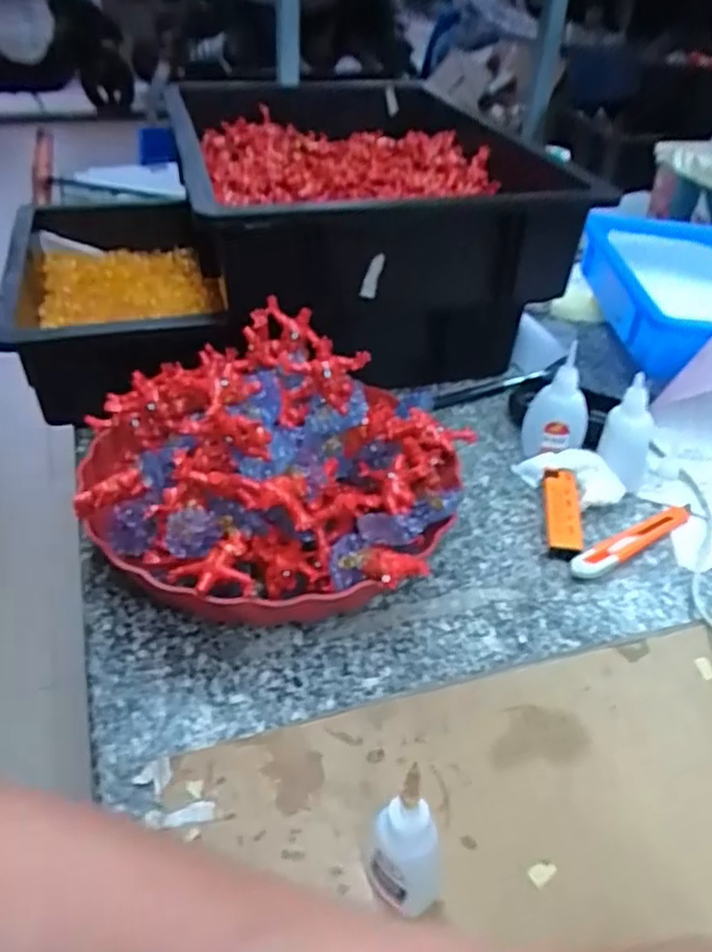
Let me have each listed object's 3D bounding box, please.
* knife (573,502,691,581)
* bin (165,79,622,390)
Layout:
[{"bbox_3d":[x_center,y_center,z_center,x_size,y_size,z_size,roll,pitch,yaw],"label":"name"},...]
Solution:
[{"bbox_3d":[0.196,0.043,0.513,0.122,0.012,0.018,-24,44,-29],"label":"knife"},{"bbox_3d":[0.005,-0.252,0.740,0.330,0.176,0.447,-9,38,-12],"label":"bin"}]

